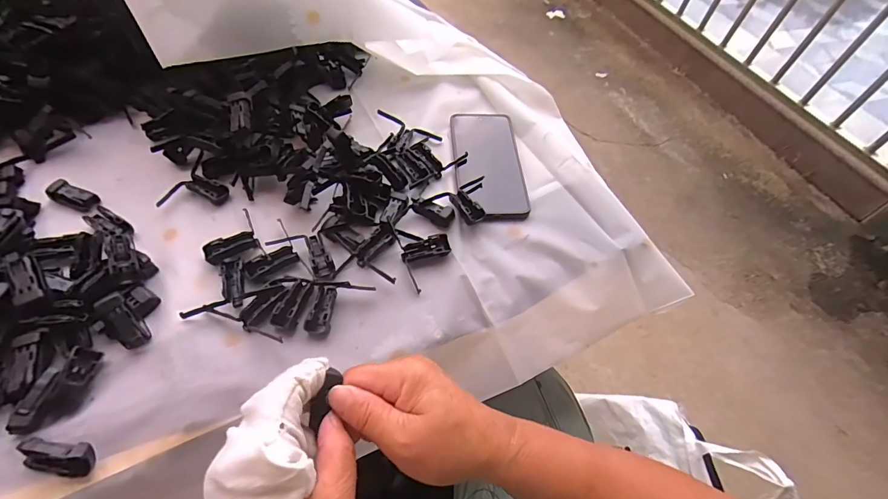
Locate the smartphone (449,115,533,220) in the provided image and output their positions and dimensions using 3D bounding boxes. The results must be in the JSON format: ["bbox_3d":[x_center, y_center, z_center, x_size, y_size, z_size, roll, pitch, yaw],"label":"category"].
[{"bbox_3d":[0.051,-0.107,0.511,0.079,0.009,0.173,0,55,-5],"label":"smartphone"}]

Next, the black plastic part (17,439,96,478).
[{"bbox_3d":[-0.272,0.144,0.299,0.047,0.021,0.020,7,55,0],"label":"black plastic part"}]

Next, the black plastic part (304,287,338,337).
[{"bbox_3d":[-0.109,0.054,0.385,0.019,0.013,0.045,7,55,0],"label":"black plastic part"}]

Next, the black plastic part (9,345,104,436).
[{"bbox_3d":[-0.293,0.105,0.324,0.024,0.019,0.067,22,56,10],"label":"black plastic part"}]

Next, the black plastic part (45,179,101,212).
[{"bbox_3d":[-0.374,-0.053,0.436,0.049,0.017,0.023,17,56,6],"label":"black plastic part"}]

